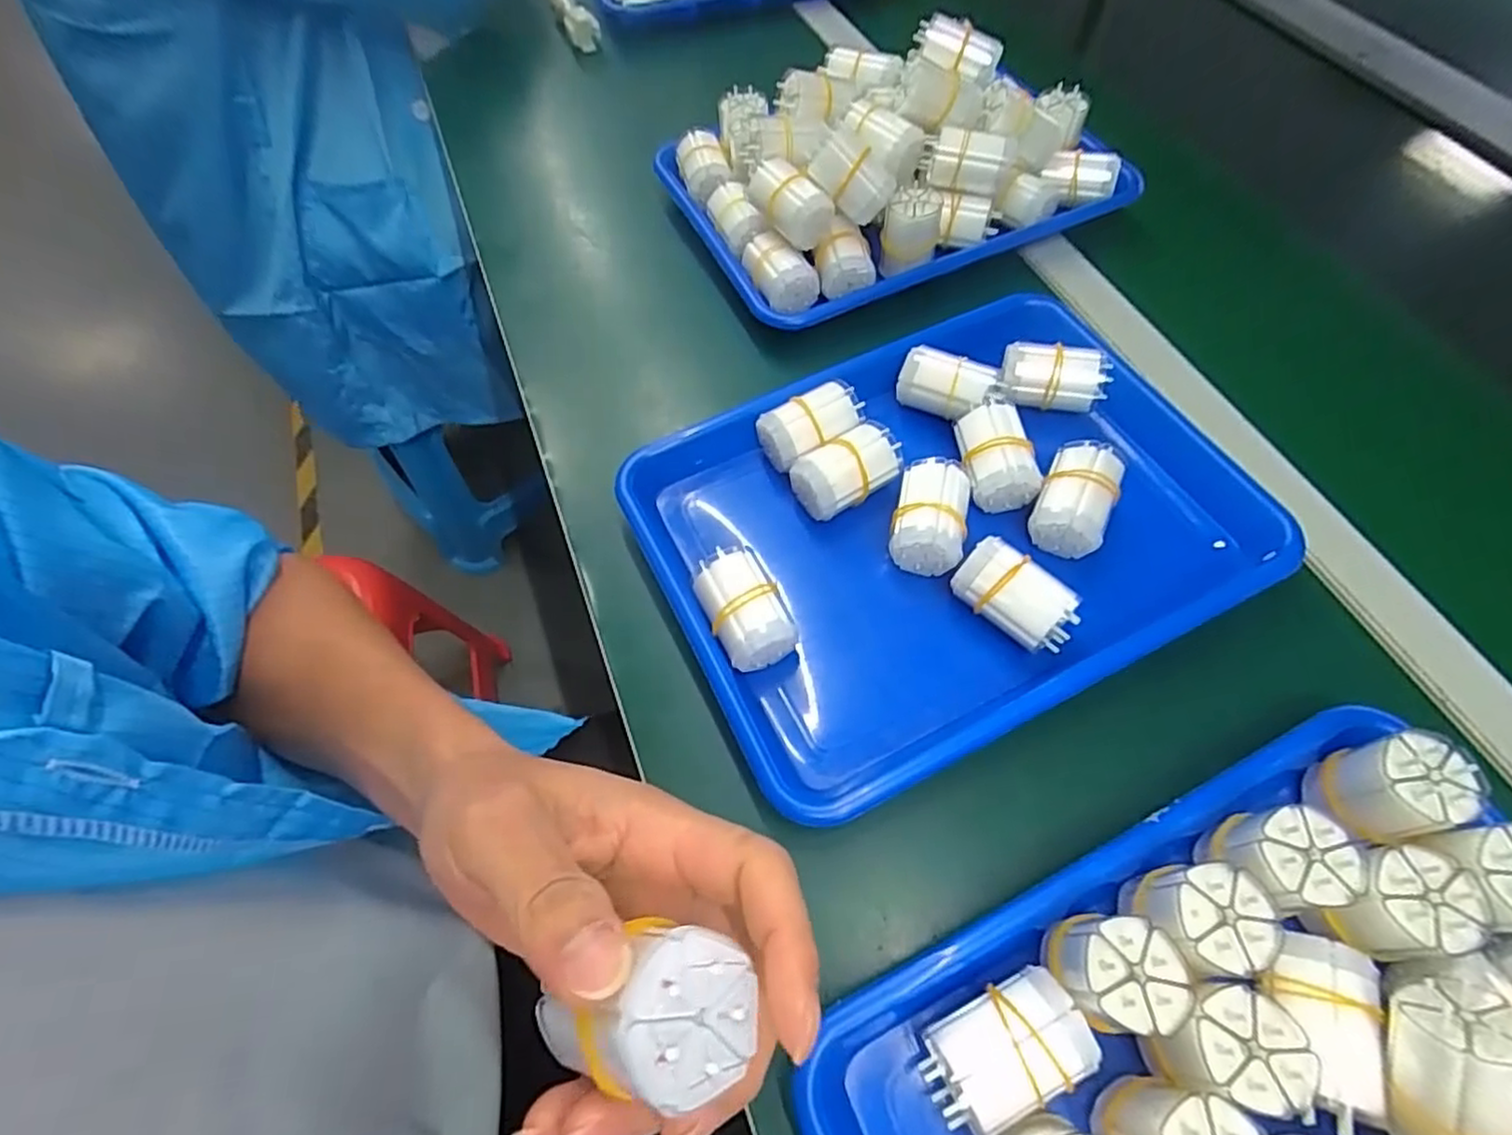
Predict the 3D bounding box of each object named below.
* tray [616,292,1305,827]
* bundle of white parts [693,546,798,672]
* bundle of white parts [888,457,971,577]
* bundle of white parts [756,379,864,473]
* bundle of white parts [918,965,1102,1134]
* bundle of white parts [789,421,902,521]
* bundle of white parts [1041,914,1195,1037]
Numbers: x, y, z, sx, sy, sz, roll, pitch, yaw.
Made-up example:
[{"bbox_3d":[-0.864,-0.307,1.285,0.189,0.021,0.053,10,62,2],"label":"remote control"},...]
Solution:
[{"bbox_3d":[0.106,-0.030,0.407,0.318,0.048,0.240,-25,62,-12],"label":"tray"},{"bbox_3d":[-0.008,0.024,0.382,0.037,0.046,0.065,-24,62,-12],"label":"bundle of white parts"},{"bbox_3d":[0.100,-0.027,0.406,0.040,0.046,0.060,13,61,9],"label":"bundle of white parts"},{"bbox_3d":[0.036,-0.086,0.441,0.063,0.040,0.034,-23,62,-11],"label":"bundle of white parts"},{"bbox_3d":[0.098,0.194,0.282,0.063,0.040,0.040,-22,62,-11],"label":"bundle of white parts"},{"bbox_3d":[0.055,-0.055,0.424,0.063,0.042,0.036,-29,63,-14],"label":"bundle of white parts"},{"bbox_3d":[0.140,0.159,0.274,0.040,0.035,0.038,7,60,6],"label":"bundle of white parts"}]

